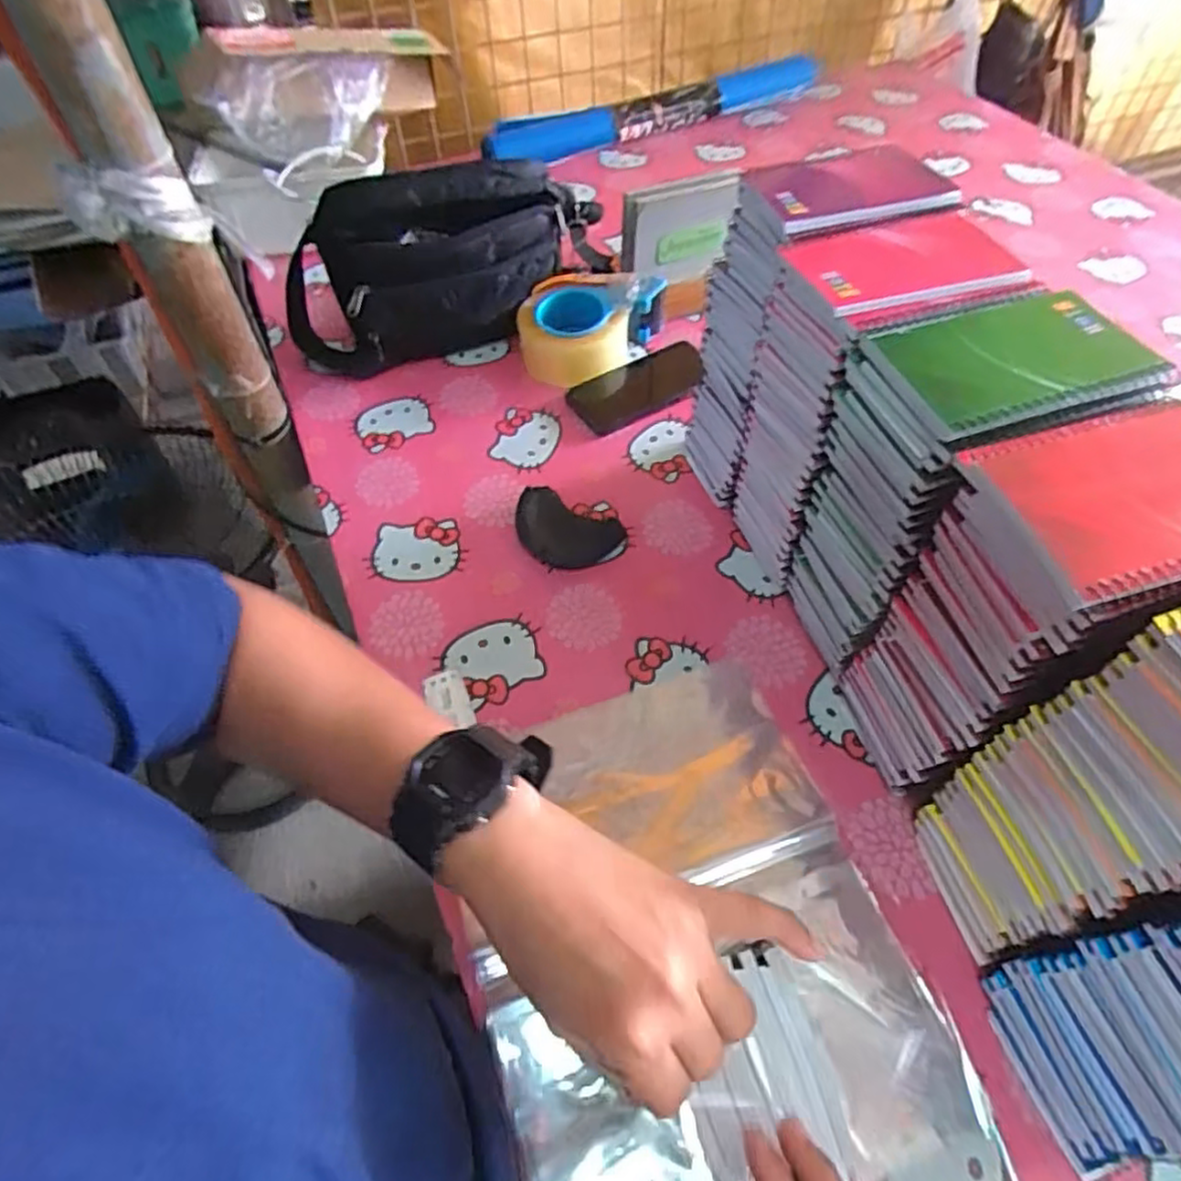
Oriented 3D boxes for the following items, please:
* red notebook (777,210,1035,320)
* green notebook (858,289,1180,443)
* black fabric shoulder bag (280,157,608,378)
[{"bbox_3d":[0.200,-0.206,0.449,0.138,0.019,0.090,-16,56,-9],"label":"red notebook"},{"bbox_3d":[0.225,-0.131,0.384,0.133,0.015,0.099,-14,55,-8],"label":"green notebook"},{"bbox_3d":[-0.153,-0.361,0.774,0.374,0.176,0.125,-15,55,-8],"label":"black fabric shoulder bag"}]

